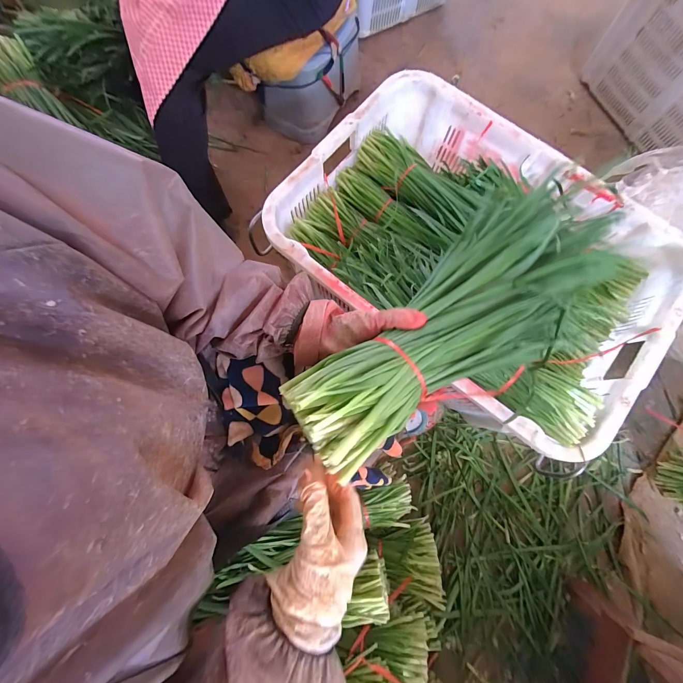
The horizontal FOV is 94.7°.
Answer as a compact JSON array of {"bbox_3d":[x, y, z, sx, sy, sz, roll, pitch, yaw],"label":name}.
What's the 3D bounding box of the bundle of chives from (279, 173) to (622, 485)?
[{"bbox_3d":[0.124,-0.024,0.315,0.379,0.059,0.143,-37,80,-16],"label":"bundle of chives"}]

